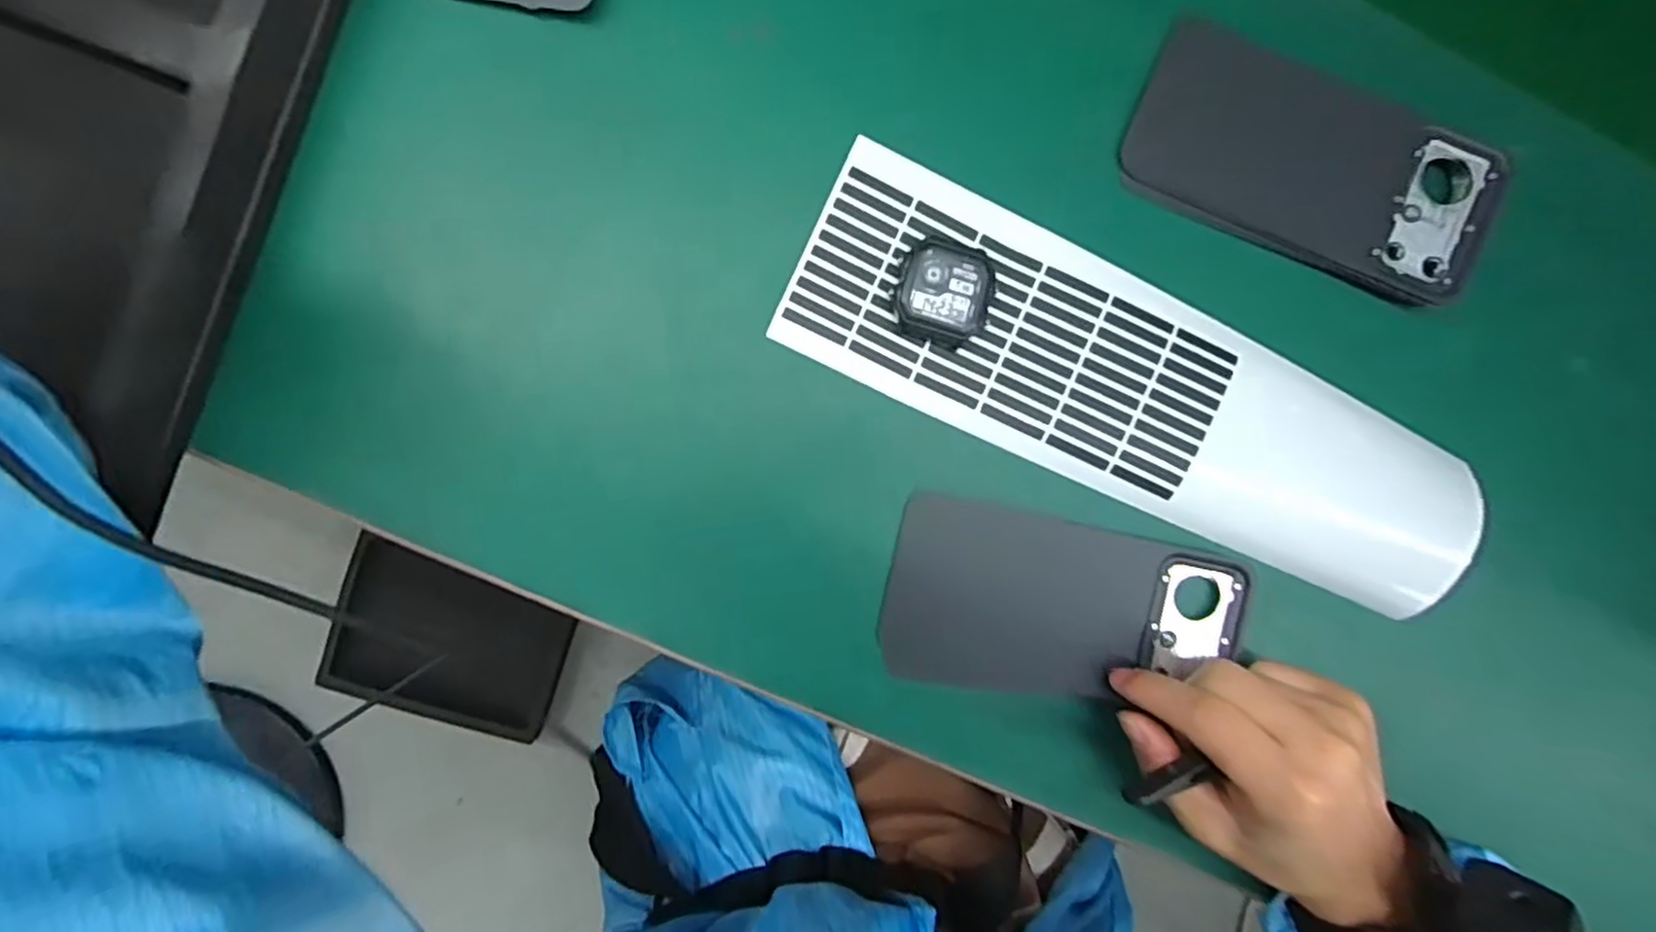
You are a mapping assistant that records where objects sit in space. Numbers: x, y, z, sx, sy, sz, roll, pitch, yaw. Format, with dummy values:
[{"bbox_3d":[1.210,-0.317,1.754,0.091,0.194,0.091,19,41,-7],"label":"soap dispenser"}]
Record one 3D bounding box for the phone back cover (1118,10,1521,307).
[{"bbox_3d":[0.206,-0.130,0.315,0.154,0.011,0.071,25,99,4],"label":"phone back cover"}]

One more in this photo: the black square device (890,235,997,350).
[{"bbox_3d":[0.049,-0.074,0.312,0.042,0.013,0.044,8,93,-6],"label":"black square device"}]

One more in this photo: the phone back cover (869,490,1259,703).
[{"bbox_3d":[0.102,0.064,0.322,0.153,0.010,0.079,11,94,1],"label":"phone back cover"}]

